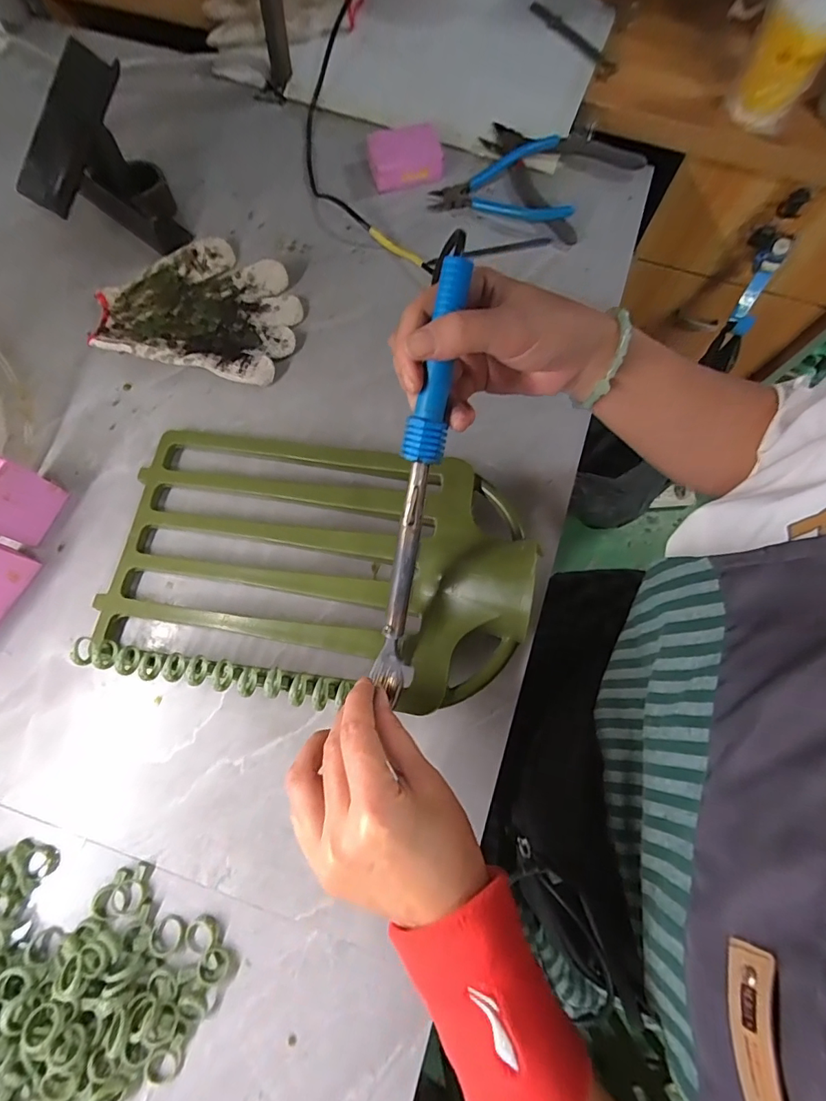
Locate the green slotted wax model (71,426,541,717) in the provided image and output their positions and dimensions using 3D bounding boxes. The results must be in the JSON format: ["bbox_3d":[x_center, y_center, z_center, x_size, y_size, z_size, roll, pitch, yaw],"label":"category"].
[{"bbox_3d":[-0.078,0.010,0.367,0.329,0.069,0.208,10,73,2],"label":"green slotted wax model"}]

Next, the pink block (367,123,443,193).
[{"bbox_3d":[-0.007,-0.441,0.520,0.079,0.027,0.060,-10,74,-4],"label":"pink block"}]

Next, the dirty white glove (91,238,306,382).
[{"bbox_3d":[-0.206,-0.243,0.464,0.187,0.018,0.148,13,74,3],"label":"dirty white glove"}]

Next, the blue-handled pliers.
[{"bbox_3d":[0.104,-0.414,0.513,0.151,0.027,0.105,16,74,4],"label":"blue-handled pliers"}]

